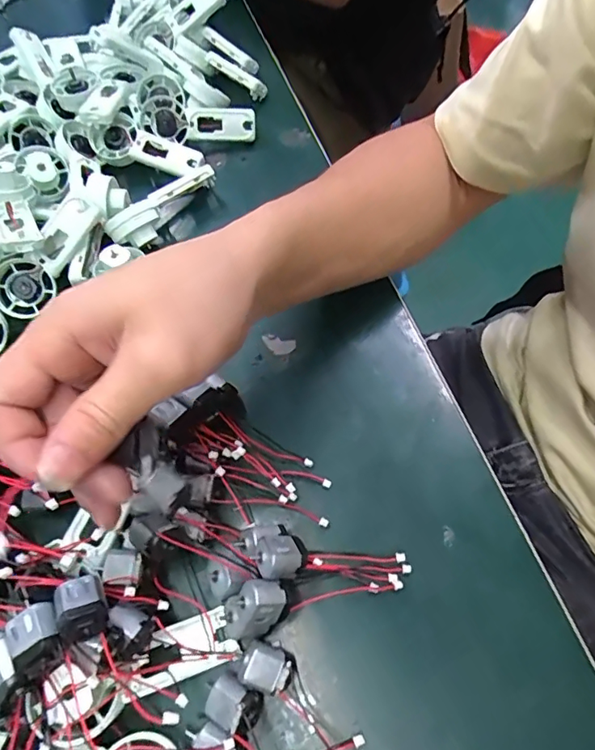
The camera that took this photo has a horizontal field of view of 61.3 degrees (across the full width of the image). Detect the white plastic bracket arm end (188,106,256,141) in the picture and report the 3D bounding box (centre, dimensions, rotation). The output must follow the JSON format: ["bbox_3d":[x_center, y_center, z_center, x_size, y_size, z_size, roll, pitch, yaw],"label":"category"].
[{"bbox_3d":[-0.062,-0.210,0.418,0.054,0.025,0.010,-3,42,-3],"label":"white plastic bracket arm end"}]

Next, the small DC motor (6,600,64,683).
[{"bbox_3d":[-0.107,0.110,0.207,0.019,0.015,0.026,-21,63,-6],"label":"small DC motor"}]

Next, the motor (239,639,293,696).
[{"bbox_3d":[-0.014,0.141,0.241,0.024,0.017,0.019,22,67,16],"label":"motor"}]

